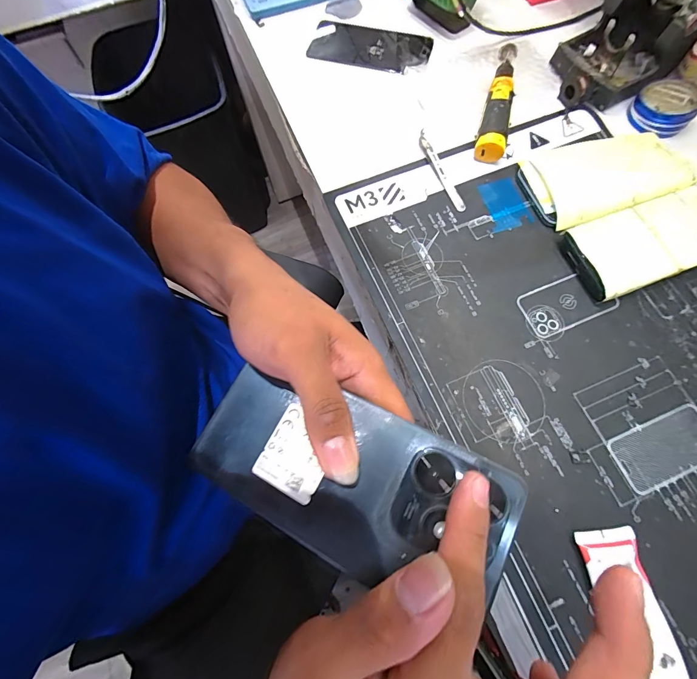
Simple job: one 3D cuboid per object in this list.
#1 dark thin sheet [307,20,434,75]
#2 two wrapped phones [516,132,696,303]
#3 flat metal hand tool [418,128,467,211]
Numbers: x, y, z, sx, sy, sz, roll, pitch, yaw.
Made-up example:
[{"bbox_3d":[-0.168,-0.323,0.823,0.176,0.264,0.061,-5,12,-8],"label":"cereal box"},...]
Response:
[{"bbox_3d":[0.029,-0.385,0.461,0.153,0.009,0.071,14,72,7],"label":"dark thin sheet"},{"bbox_3d":[0.283,-0.138,0.362,0.162,0.022,0.174,-17,71,-4],"label":"two wrapped phones"},{"bbox_3d":[0.102,-0.187,0.389,0.012,0.009,0.107,-22,72,-5],"label":"flat metal hand tool"}]

